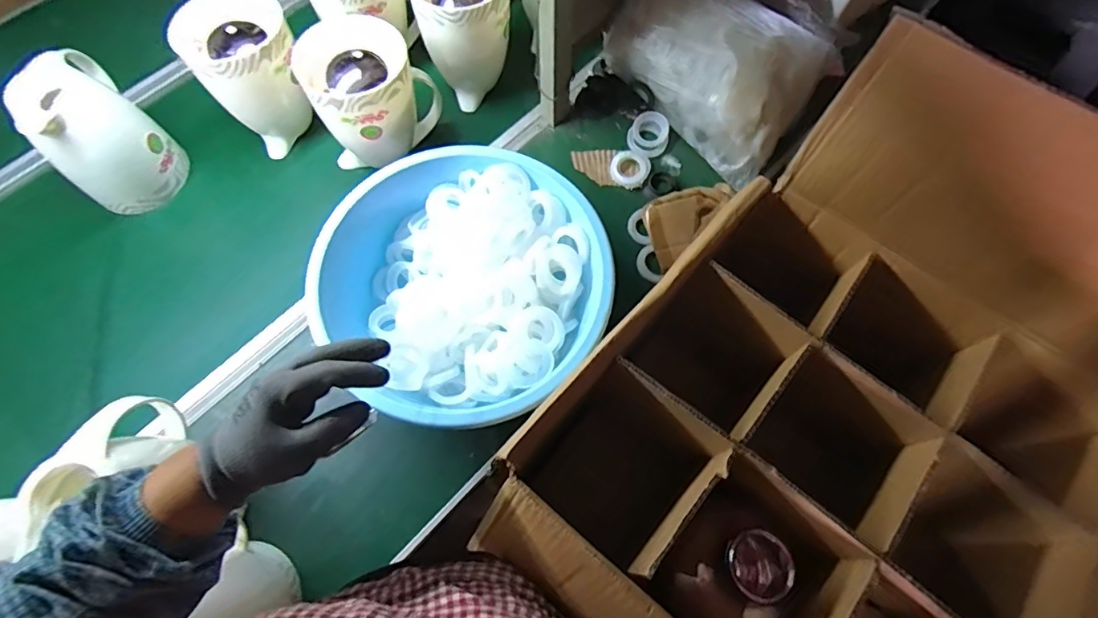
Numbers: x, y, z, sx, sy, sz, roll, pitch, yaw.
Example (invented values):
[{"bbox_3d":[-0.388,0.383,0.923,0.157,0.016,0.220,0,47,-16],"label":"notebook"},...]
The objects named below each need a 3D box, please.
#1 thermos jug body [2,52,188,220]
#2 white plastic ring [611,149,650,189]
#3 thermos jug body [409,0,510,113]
[{"bbox_3d":[-0.652,-0.248,0.768,0.118,0.193,0.143,38,74,15],"label":"thermos jug body"},{"bbox_3d":[0.131,-0.229,0.858,0.061,0.014,0.062,-1,68,2],"label":"white plastic ring"},{"bbox_3d":[-0.136,-0.458,0.861,0.140,0.181,0.175,-22,69,-7],"label":"thermos jug body"}]

